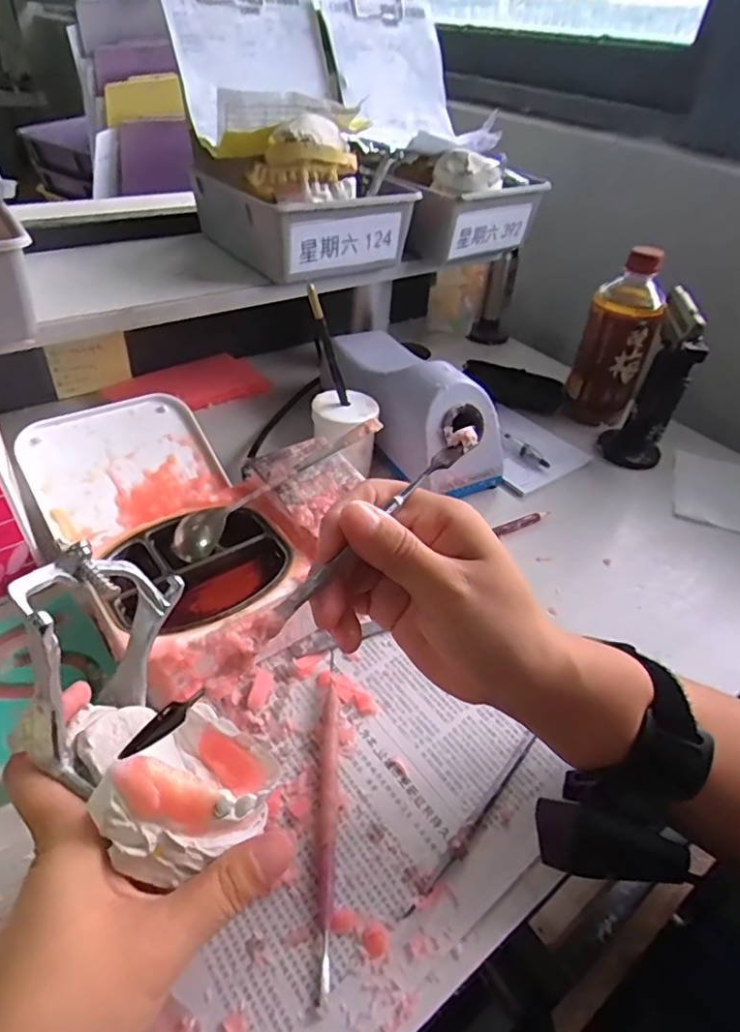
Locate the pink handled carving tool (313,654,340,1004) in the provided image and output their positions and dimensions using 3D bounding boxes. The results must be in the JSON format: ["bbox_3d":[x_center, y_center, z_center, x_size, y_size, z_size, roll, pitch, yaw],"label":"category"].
[{"bbox_3d":[-0.023,0.148,0.298,0.013,0.010,0.165,1,42,-5],"label":"pink handled carving tool"}]

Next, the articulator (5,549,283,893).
[{"bbox_3d":[-0.096,0.070,0.229,0.074,0.072,0.128,-23,49,-28],"label":"articulator"}]

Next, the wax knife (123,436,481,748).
[{"bbox_3d":[-0.019,0.023,0.227,0.008,0.005,0.186,36,69,30],"label":"wax knife"}]

